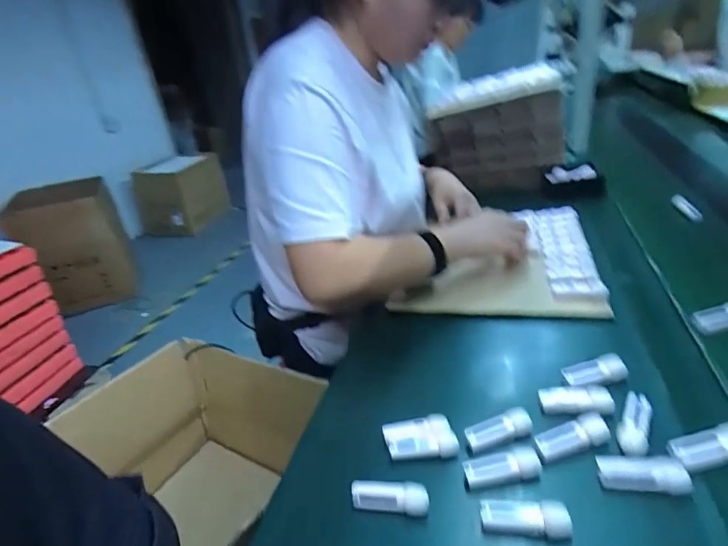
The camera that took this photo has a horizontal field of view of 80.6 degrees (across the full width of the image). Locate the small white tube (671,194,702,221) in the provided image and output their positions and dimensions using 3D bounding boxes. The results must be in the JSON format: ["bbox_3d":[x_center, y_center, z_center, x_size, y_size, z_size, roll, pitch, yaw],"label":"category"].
[{"bbox_3d":[0.590,-0.117,0.783,0.064,0.017,0.020,43,40,2],"label":"small white tube"}]

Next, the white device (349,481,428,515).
[{"bbox_3d":[0.022,0.191,0.366,0.065,0.020,0.021,1,29,12],"label":"white device"}]

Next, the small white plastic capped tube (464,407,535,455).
[{"bbox_3d":[0.127,0.148,0.407,0.064,0.021,0.020,-10,28,-8],"label":"small white plastic capped tube"}]

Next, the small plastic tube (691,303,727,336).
[{"bbox_3d":[0.423,0.053,0.509,0.067,0.027,0.025,-11,28,-9],"label":"small plastic tube"}]

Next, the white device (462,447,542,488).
[{"bbox_3d":[0.121,0.173,0.376,0.066,0.020,0.022,-9,28,-6],"label":"white device"}]

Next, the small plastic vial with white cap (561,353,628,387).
[{"bbox_3d":[0.244,0.105,0.457,0.060,0.019,0.023,-15,26,12],"label":"small plastic vial with white cap"}]

